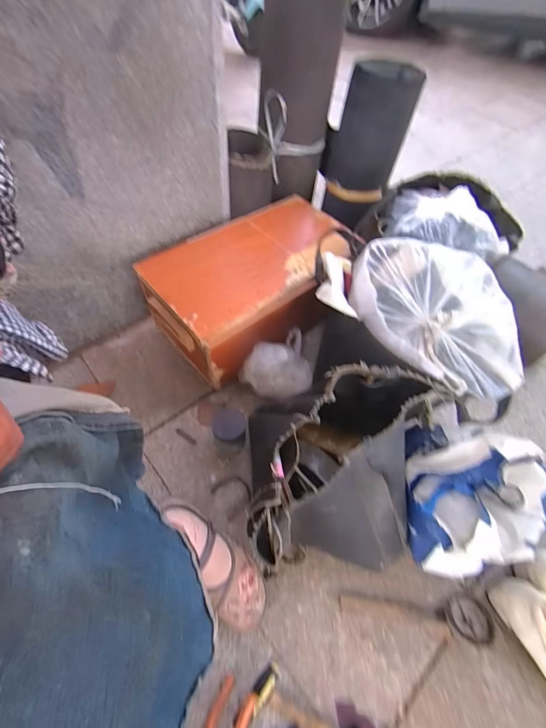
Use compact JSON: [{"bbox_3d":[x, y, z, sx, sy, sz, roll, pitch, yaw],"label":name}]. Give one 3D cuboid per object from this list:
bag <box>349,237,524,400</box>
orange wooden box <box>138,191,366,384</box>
[{"bbox_3d":[0.269,-0.089,0.528,0.315,0.102,0.184,31,59,17],"label":"bag"},{"bbox_3d":[-0.038,-0.191,0.753,0.481,0.159,0.269,-35,65,-24],"label":"orange wooden box"}]

